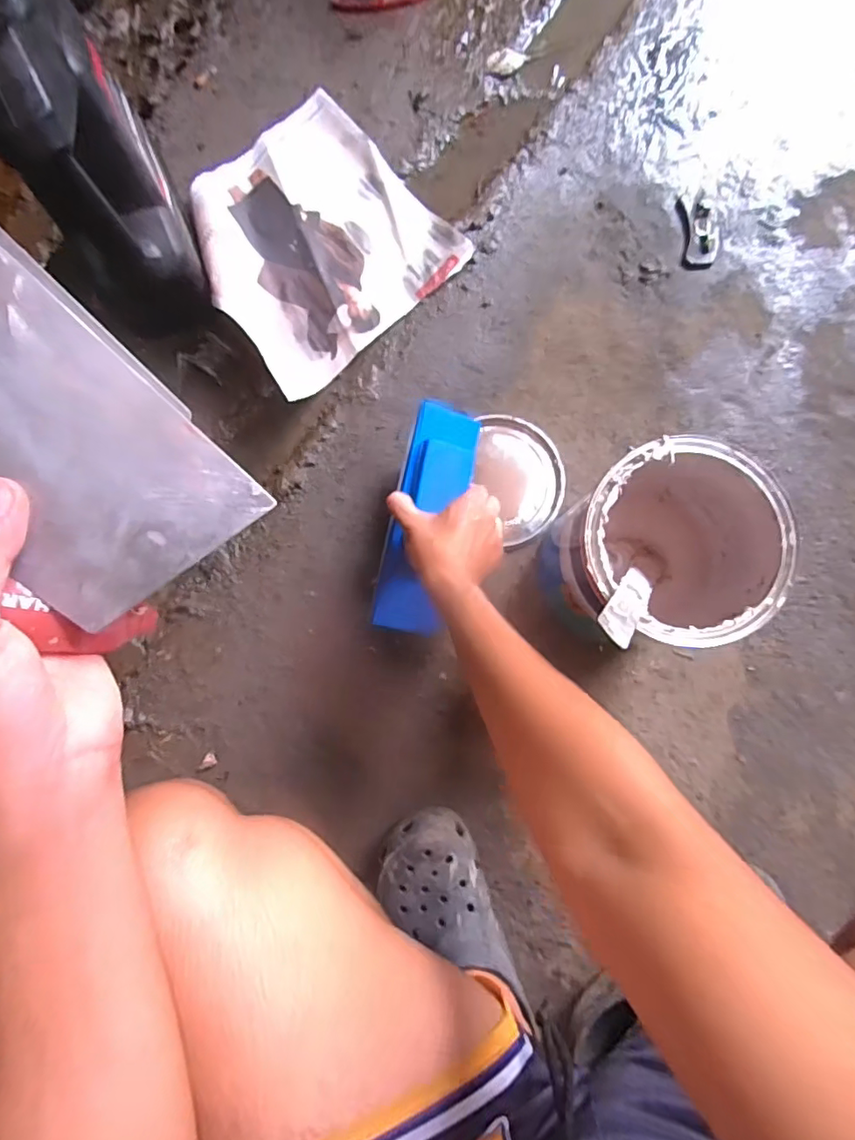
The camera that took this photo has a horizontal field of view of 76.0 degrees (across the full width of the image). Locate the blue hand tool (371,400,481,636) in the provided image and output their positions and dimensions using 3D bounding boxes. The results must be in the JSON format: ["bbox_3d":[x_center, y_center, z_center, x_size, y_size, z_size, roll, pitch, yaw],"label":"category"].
[{"bbox_3d":[-0.001,-0.055,0.546,0.070,0.045,0.234,13,86,2],"label":"blue hand tool"}]

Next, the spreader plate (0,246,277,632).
[{"bbox_3d":[-0.152,-0.045,0.230,0.136,0.006,0.096,44,81,-21],"label":"spreader plate"}]

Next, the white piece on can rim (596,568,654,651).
[{"bbox_3d":[0.154,0.023,0.416,0.027,0.163,0.005,47,119,10],"label":"white piece on can rim"}]

